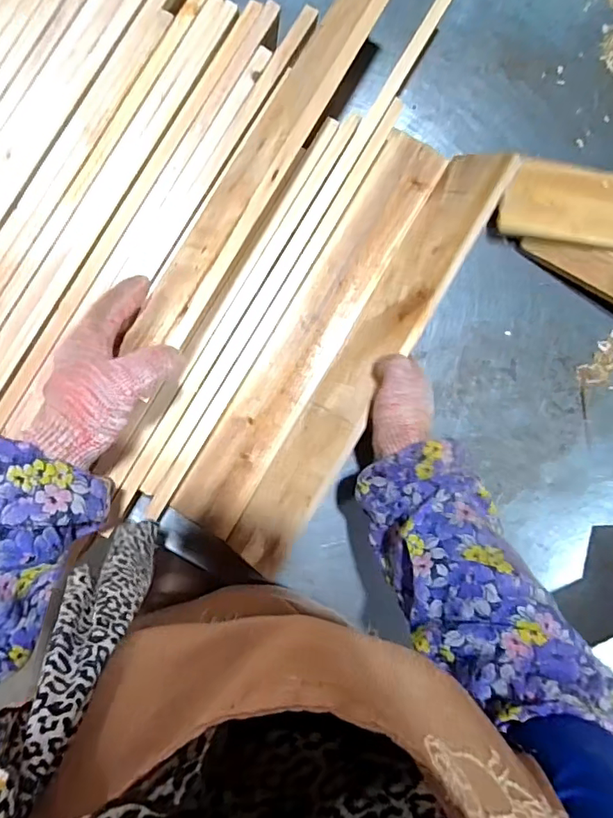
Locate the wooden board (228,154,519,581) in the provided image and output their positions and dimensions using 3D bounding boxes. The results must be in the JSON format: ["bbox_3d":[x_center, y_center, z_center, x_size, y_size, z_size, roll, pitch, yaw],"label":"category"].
[{"bbox_3d":[0.070,-0.060,0.538,0.011,0.079,0.506,34,85,-48],"label":"wooden board"}]

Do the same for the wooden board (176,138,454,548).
[{"bbox_3d":[0.007,-0.088,0.556,0.071,0.010,0.491,30,87,-4],"label":"wooden board"}]

